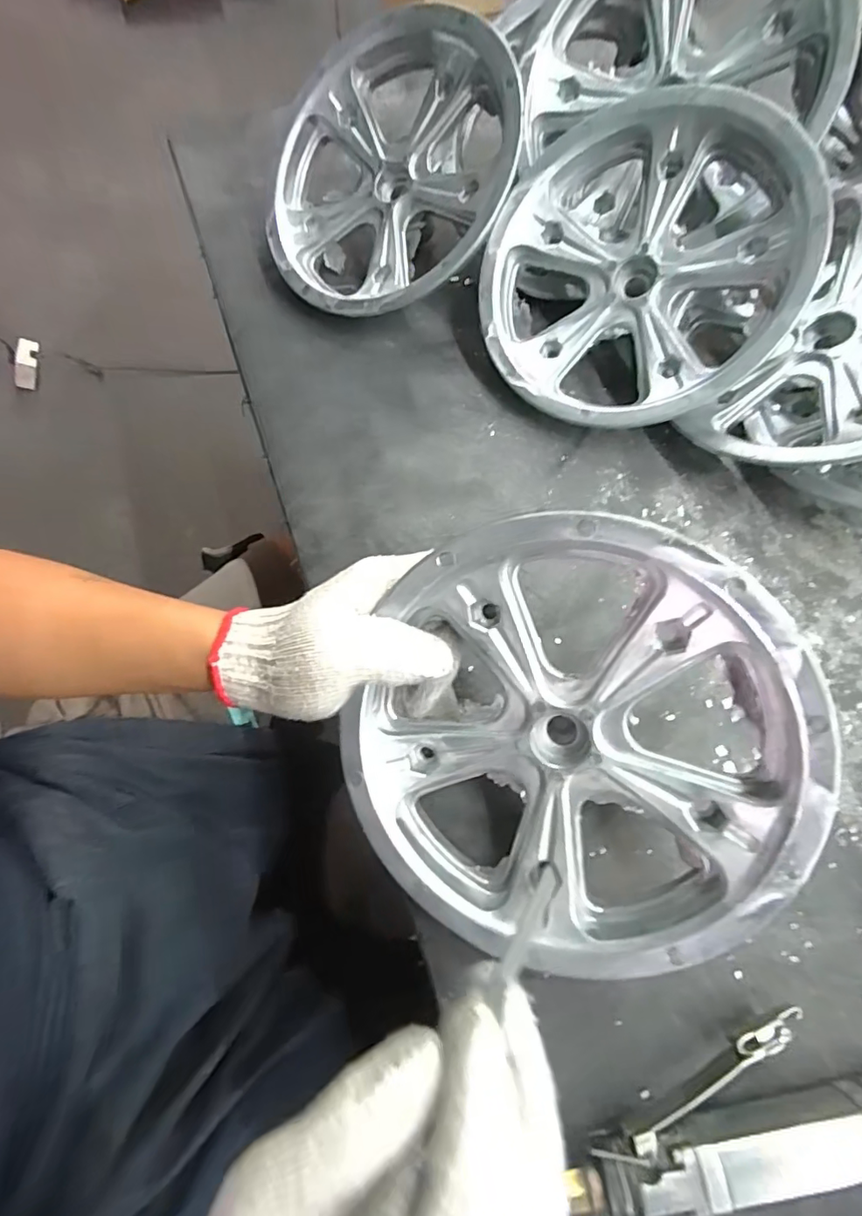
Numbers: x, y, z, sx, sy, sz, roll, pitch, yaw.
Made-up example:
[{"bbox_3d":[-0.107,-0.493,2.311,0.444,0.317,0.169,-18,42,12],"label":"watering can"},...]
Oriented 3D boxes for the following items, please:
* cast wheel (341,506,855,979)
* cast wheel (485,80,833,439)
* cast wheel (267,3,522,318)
[{"bbox_3d":[0.063,0.066,0.259,0.212,0.031,0.211,2,98,16],"label":"cast wheel"},{"bbox_3d":[0.142,-0.229,0.365,0.201,0.033,0.206,1,91,23],"label":"cast wheel"},{"bbox_3d":[-0.027,-0.326,0.403,0.189,0.030,0.207,0,89,24],"label":"cast wheel"}]

